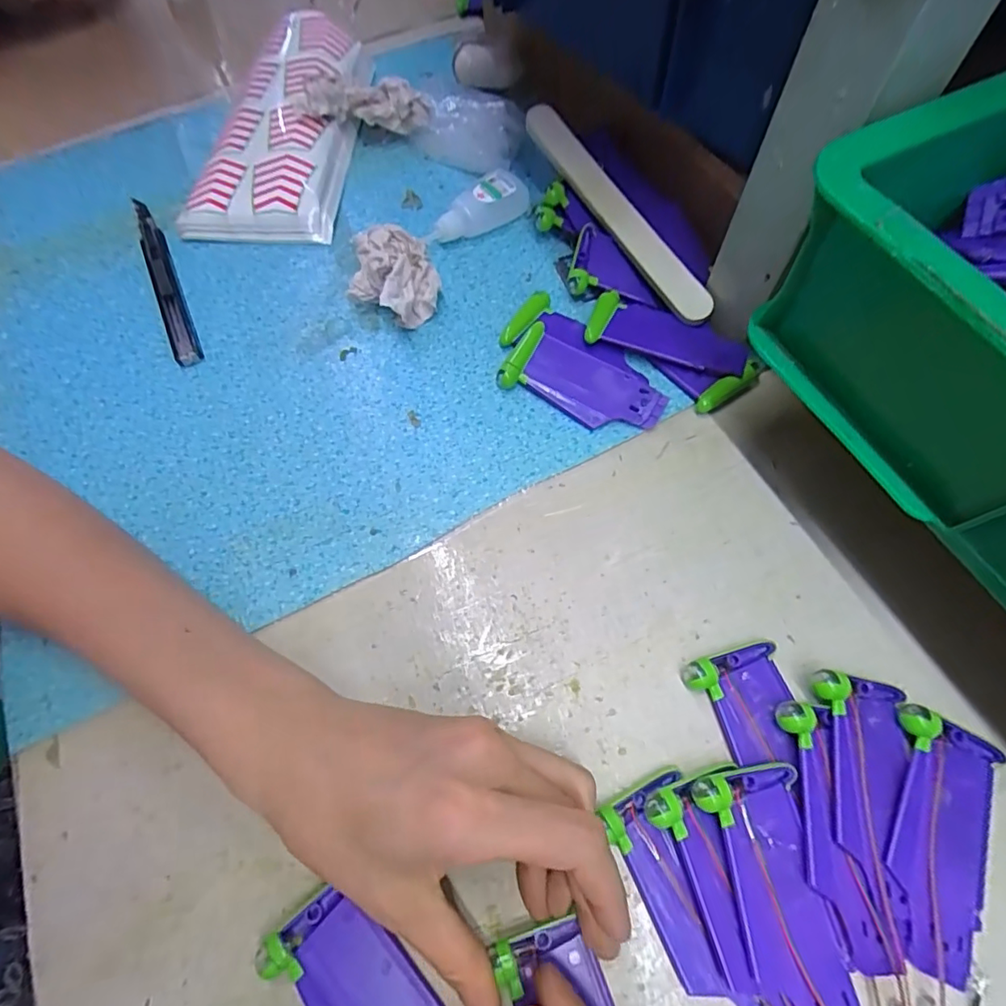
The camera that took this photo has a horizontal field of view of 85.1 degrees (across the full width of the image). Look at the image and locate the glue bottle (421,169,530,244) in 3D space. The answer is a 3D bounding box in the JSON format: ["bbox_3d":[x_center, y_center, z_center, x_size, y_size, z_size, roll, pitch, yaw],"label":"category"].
[{"bbox_3d":[-0.016,-0.197,0.370,0.079,0.026,0.022,-40,68,-15],"label":"glue bottle"}]

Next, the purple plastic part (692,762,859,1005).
[{"bbox_3d":[0.103,0.148,0.203,0.039,0.016,0.089,-10,64,-2],"label":"purple plastic part"}]

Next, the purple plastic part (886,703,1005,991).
[{"bbox_3d":[0.170,0.130,0.212,0.039,0.013,0.089,20,66,12],"label":"purple plastic part"}]

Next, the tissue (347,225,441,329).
[{"bbox_3d":[-0.068,-0.140,0.332,0.059,0.039,0.050,39,72,19],"label":"tissue"}]

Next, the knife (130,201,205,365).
[{"bbox_3d":[-0.221,-0.147,0.358,0.016,0.013,0.146,-24,65,-9],"label":"knife"}]

